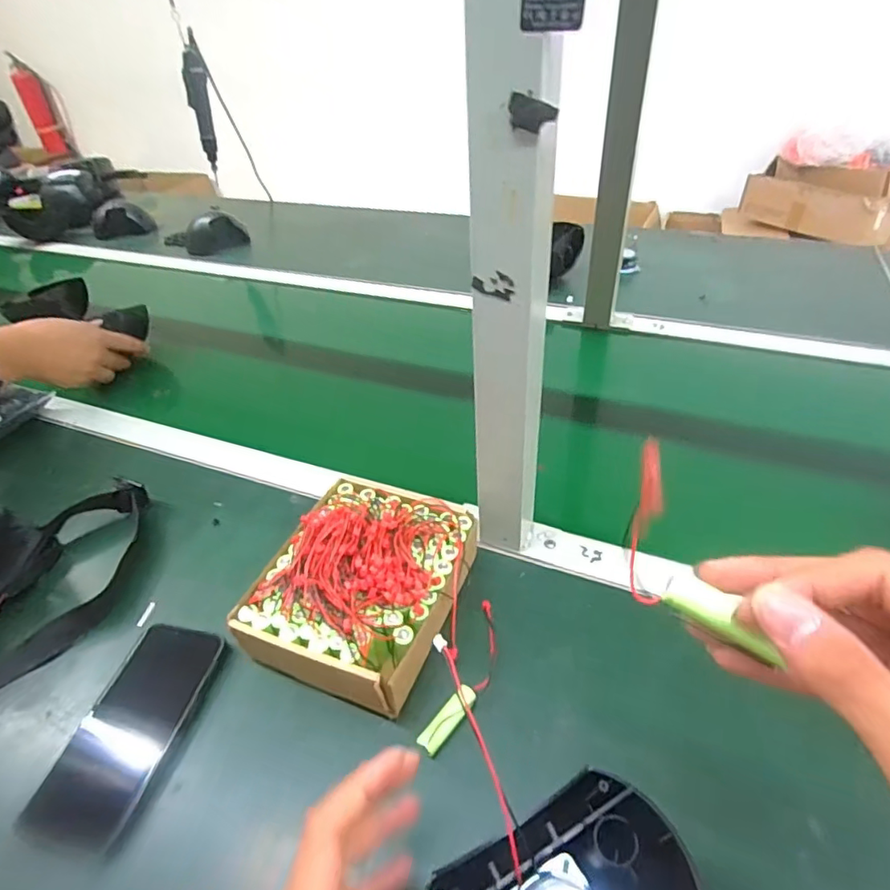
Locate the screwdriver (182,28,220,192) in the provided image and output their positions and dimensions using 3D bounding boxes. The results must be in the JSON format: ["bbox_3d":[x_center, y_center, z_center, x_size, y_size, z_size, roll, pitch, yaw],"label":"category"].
[{"bbox_3d":[-0.493,-0.682,1.120,0.047,0.245,0.036,-11,41,-8],"label":"screwdriver"}]

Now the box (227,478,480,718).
[{"bbox_3d":[-0.061,0.110,0.429,0.149,0.070,0.171,13,43,20],"label":"box"}]

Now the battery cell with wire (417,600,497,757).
[{"bbox_3d":[0.020,0.165,0.396,0.028,0.014,0.121,15,44,21],"label":"battery cell with wire"}]

